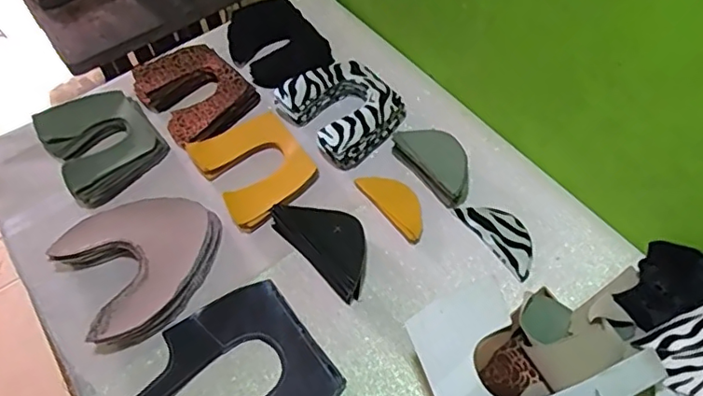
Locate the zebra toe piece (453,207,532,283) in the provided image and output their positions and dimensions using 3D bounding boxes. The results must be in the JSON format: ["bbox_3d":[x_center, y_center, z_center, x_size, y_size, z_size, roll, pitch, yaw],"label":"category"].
[{"bbox_3d":[0.180,0.043,0.678,0.053,0.005,0.113,-30,59,-16],"label":"zebra toe piece"}]

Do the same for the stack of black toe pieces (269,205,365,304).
[{"bbox_3d":[-0.026,0.049,0.676,0.072,0.029,0.143,-38,61,-20],"label":"stack of black toe pieces"}]

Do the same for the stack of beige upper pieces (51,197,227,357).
[{"bbox_3d":[-0.243,0.070,0.669,0.179,0.044,0.167,-28,58,-15],"label":"stack of beige upper pieces"}]

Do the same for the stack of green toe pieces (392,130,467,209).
[{"bbox_3d":[0.107,-0.047,0.726,0.059,0.051,0.117,-35,60,-18],"label":"stack of green toe pieces"}]

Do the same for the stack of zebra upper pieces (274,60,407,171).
[{"bbox_3d":[-0.014,-0.122,0.787,0.132,0.050,0.158,-36,60,-19],"label":"stack of zebra upper pieces"}]

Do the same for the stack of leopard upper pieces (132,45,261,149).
[{"bbox_3d":[-0.230,-0.157,0.832,0.130,0.045,0.179,-35,60,-19],"label":"stack of leopard upper pieces"}]

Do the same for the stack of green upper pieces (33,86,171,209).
[{"bbox_3d":[-0.340,-0.081,0.779,0.131,0.039,0.160,-33,60,-17],"label":"stack of green upper pieces"}]

